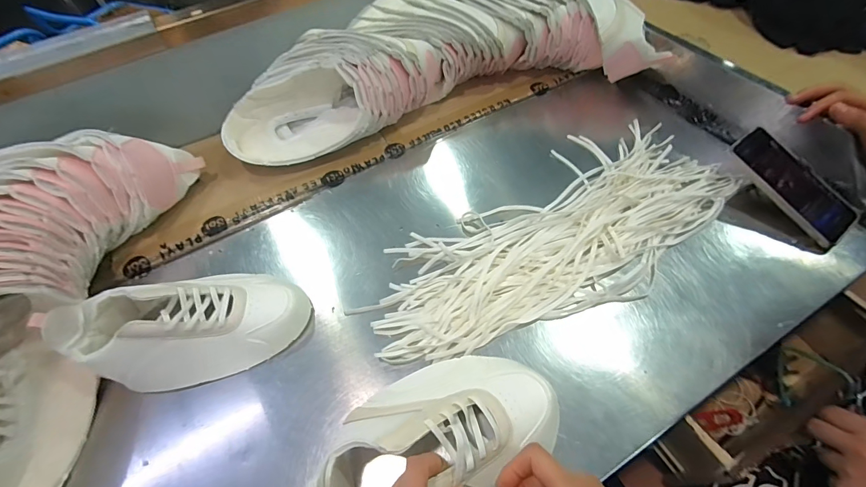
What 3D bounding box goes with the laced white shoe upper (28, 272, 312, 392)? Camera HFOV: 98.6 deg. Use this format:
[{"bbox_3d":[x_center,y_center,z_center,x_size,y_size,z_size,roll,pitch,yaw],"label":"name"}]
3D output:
[{"bbox_3d":[-0.277,0.090,0.431,0.246,0.077,0.123,-14,56,-5],"label":"laced white shoe upper"}]

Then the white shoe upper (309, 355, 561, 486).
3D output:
[{"bbox_3d":[0.001,0.185,0.346,0.240,0.081,0.133,-17,56,-17],"label":"white shoe upper"}]

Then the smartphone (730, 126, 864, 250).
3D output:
[{"bbox_3d":[0.468,-0.079,0.484,0.082,0.011,0.162,-33,77,-20],"label":"smartphone"}]

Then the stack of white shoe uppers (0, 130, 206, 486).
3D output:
[{"bbox_3d":[-0.459,0.054,0.425,0.170,0.144,0.440,0,56,4],"label":"stack of white shoe uppers"}]

